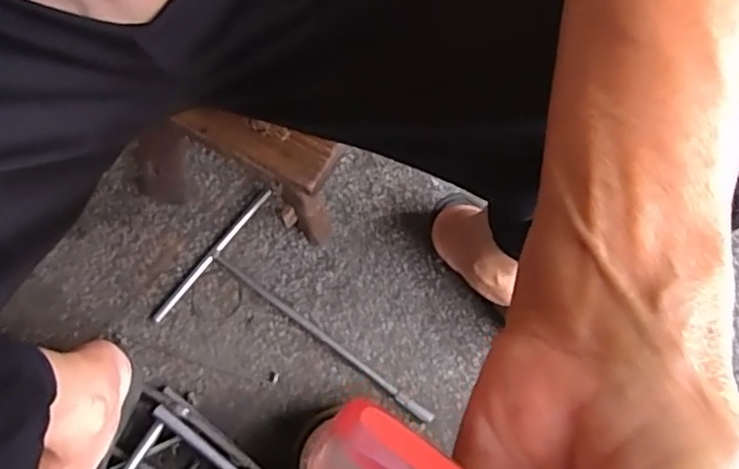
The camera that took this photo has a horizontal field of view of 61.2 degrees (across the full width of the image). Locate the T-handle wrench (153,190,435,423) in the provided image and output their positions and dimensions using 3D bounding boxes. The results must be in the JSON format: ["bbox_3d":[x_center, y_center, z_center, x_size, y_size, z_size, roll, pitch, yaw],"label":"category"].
[{"bbox_3d":[-0.061,0.103,0.636,0.285,0.011,0.171,38,77,11],"label":"T-handle wrench"}]

